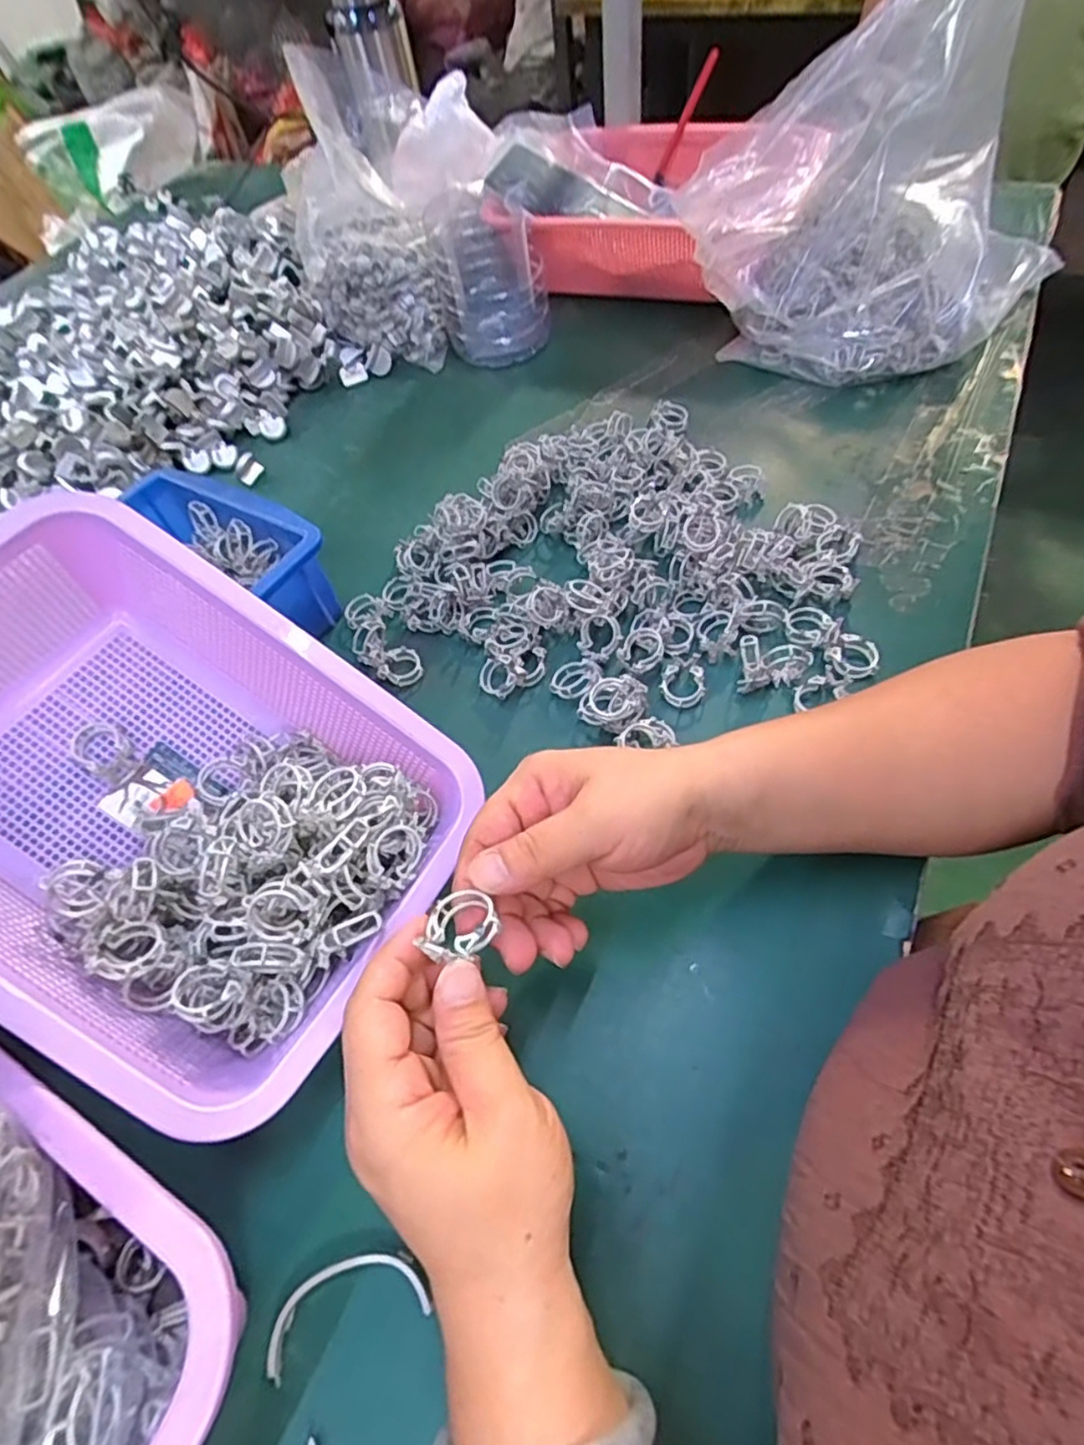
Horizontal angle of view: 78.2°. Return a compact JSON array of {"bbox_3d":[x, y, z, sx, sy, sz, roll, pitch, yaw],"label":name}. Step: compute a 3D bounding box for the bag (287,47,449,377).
[{"bbox_3d":[-0.163,-0.470,0.632,0.128,0.204,0.132,3,57,11],"label":"bag"}]

